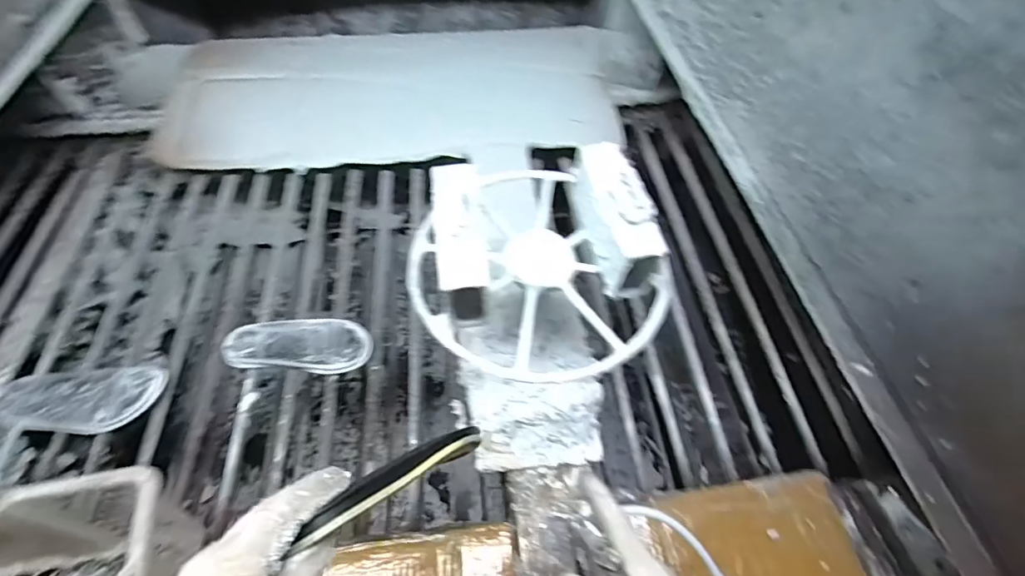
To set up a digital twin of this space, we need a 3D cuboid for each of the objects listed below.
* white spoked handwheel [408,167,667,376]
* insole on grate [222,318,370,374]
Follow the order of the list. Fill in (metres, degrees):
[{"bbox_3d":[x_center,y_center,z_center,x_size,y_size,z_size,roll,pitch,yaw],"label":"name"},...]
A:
[{"bbox_3d":[0.022,-0.018,0.533,0.248,0.028,0.265,1,56,-1],"label":"white spoked handwheel"},{"bbox_3d":[-0.344,0.088,0.797,0.232,0.023,0.094,5,56,2],"label":"insole on grate"}]

